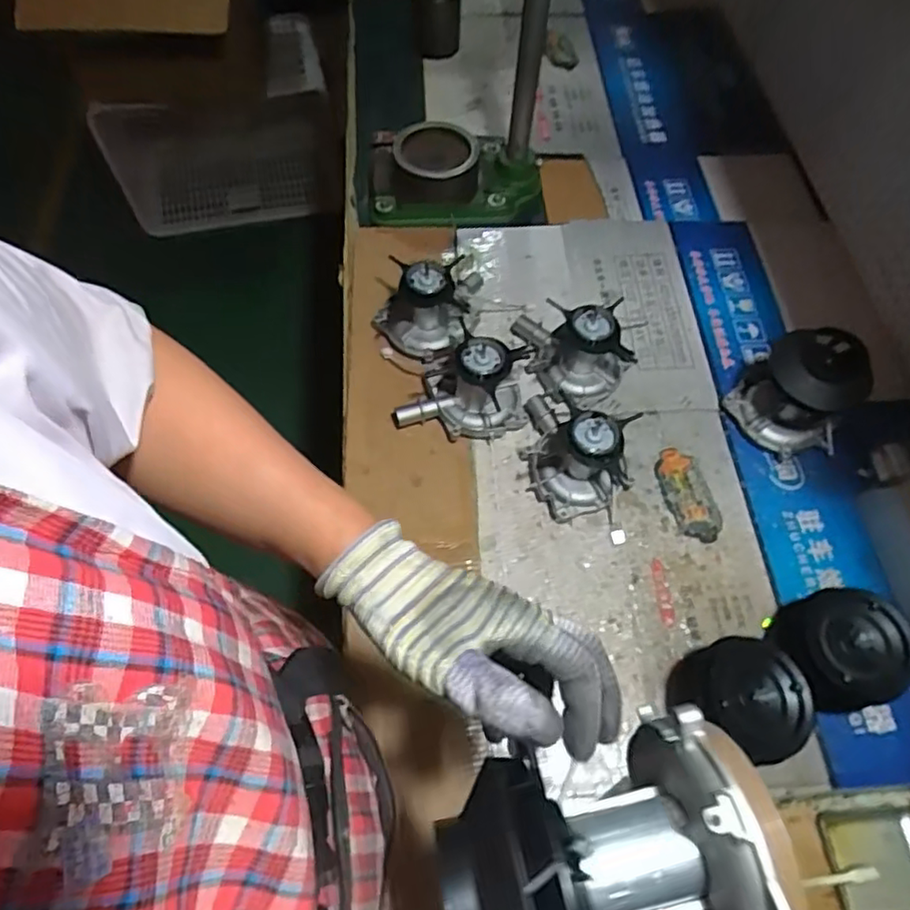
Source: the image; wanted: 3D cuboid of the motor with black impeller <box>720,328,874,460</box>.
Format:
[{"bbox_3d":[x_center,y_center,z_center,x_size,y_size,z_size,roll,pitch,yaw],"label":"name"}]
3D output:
[{"bbox_3d":[0.407,-0.080,0.732,0.124,0.136,0.114,37,67,17],"label":"motor with black impeller"}]

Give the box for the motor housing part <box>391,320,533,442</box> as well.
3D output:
[{"bbox_3d":[0.006,-0.079,0.744,0.157,0.103,0.087,-2,62,-3],"label":"motor housing part"}]

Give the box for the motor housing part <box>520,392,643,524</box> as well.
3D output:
[{"bbox_3d":[0.134,-0.003,0.710,0.129,0.102,0.126,1,62,-2],"label":"motor housing part"}]

